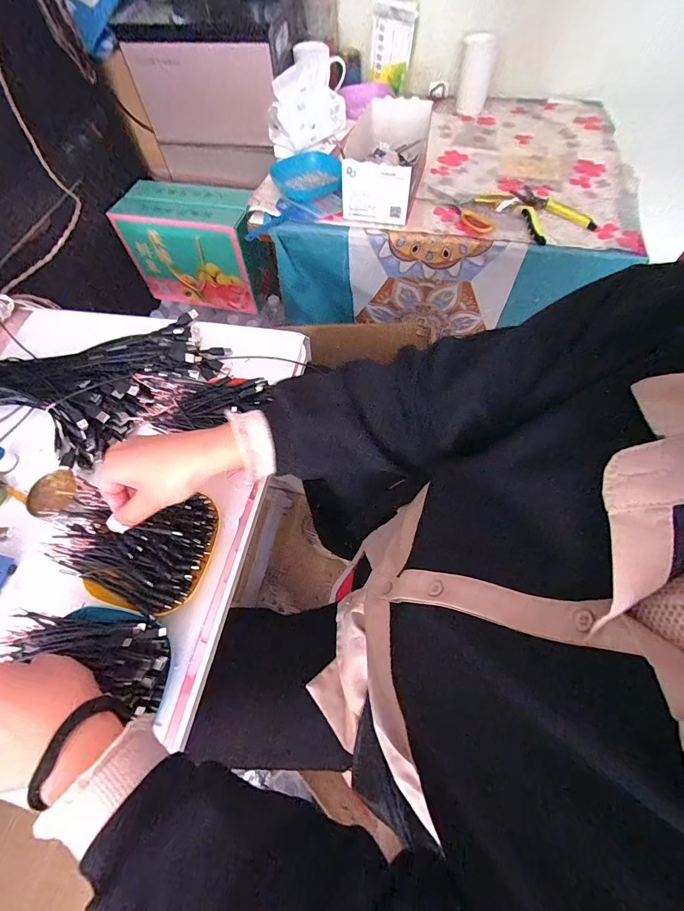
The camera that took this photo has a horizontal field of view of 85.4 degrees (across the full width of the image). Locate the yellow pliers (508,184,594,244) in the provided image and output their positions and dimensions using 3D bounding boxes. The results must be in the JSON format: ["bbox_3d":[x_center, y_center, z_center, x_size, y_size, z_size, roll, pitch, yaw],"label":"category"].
[{"bbox_3d":[0.385,-0.456,0.688,0.120,0.013,0.165,-12,62,-5],"label":"yellow pliers"}]

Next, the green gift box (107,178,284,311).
[{"bbox_3d":[-0.372,-0.552,0.988,0.336,0.235,0.157,12,63,8],"label":"green gift box"}]

